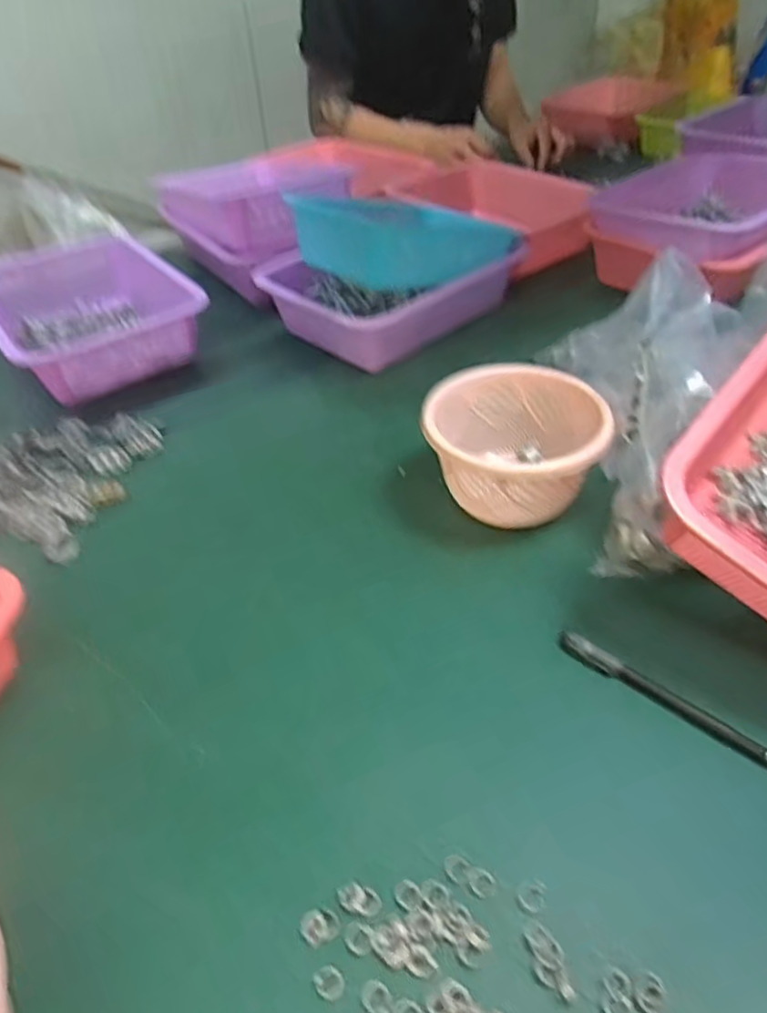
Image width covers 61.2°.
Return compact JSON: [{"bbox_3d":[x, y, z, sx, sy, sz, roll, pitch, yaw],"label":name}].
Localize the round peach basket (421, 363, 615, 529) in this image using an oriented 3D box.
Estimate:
[{"bbox_3d":[0.111,-0.047,0.563,0.145,0.088,0.136,-3,42,3],"label":"round peach basket"}]

